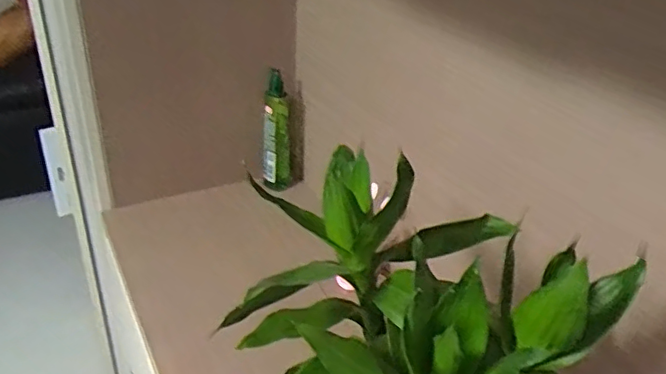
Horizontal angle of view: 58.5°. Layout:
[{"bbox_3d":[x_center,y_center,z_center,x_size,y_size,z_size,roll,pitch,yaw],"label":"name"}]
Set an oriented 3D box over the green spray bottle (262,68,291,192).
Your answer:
[{"bbox_3d":[-0.087,-0.079,0.905,0.041,0.207,0.039,-2,32,-5],"label":"green spray bottle"}]

